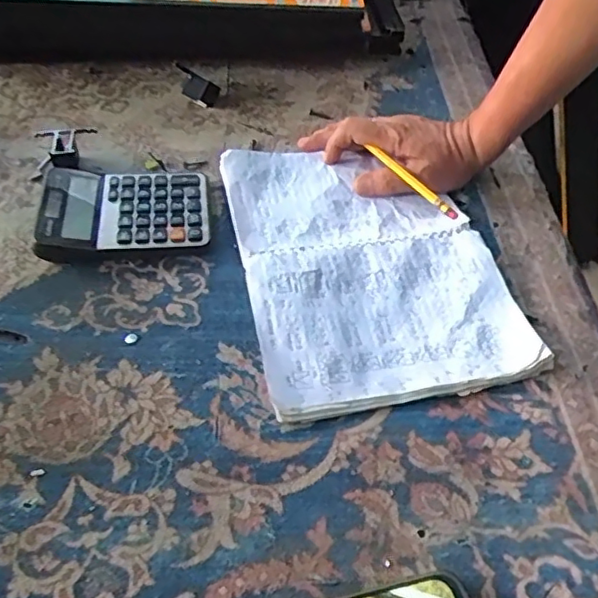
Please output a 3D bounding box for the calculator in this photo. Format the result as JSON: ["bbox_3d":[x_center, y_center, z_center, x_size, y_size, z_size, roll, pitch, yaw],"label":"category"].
[{"bbox_3d":[-0.150,-0.082,0.533,0.137,0.032,0.108,-6,49,-7],"label":"calculator"}]

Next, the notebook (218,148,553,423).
[{"bbox_3d":[0.051,-0.041,0.512,0.197,0.017,0.292,-9,49,-9],"label":"notebook"}]

